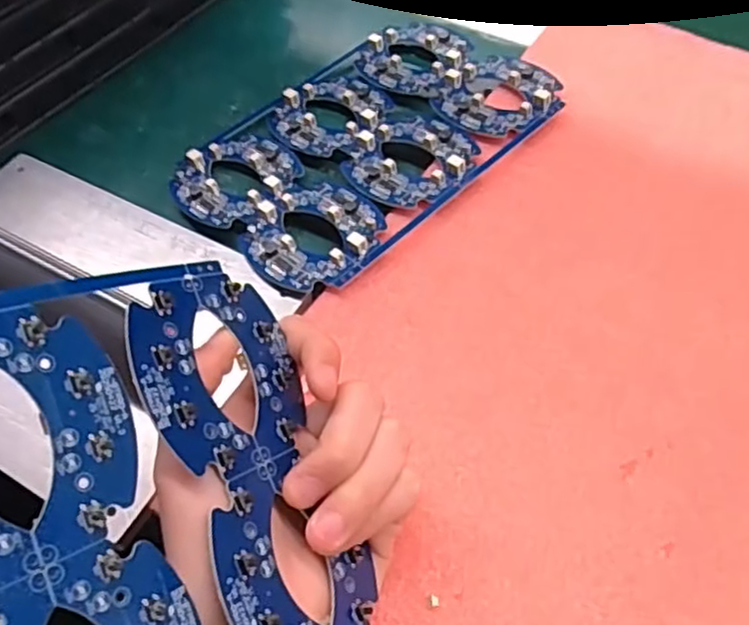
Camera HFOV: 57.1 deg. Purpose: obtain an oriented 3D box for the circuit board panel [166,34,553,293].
[{"bbox_3d":[-0.005,-0.100,0.380,0.198,0.011,0.132,-40,62,-20],"label":"circuit board panel"}]

